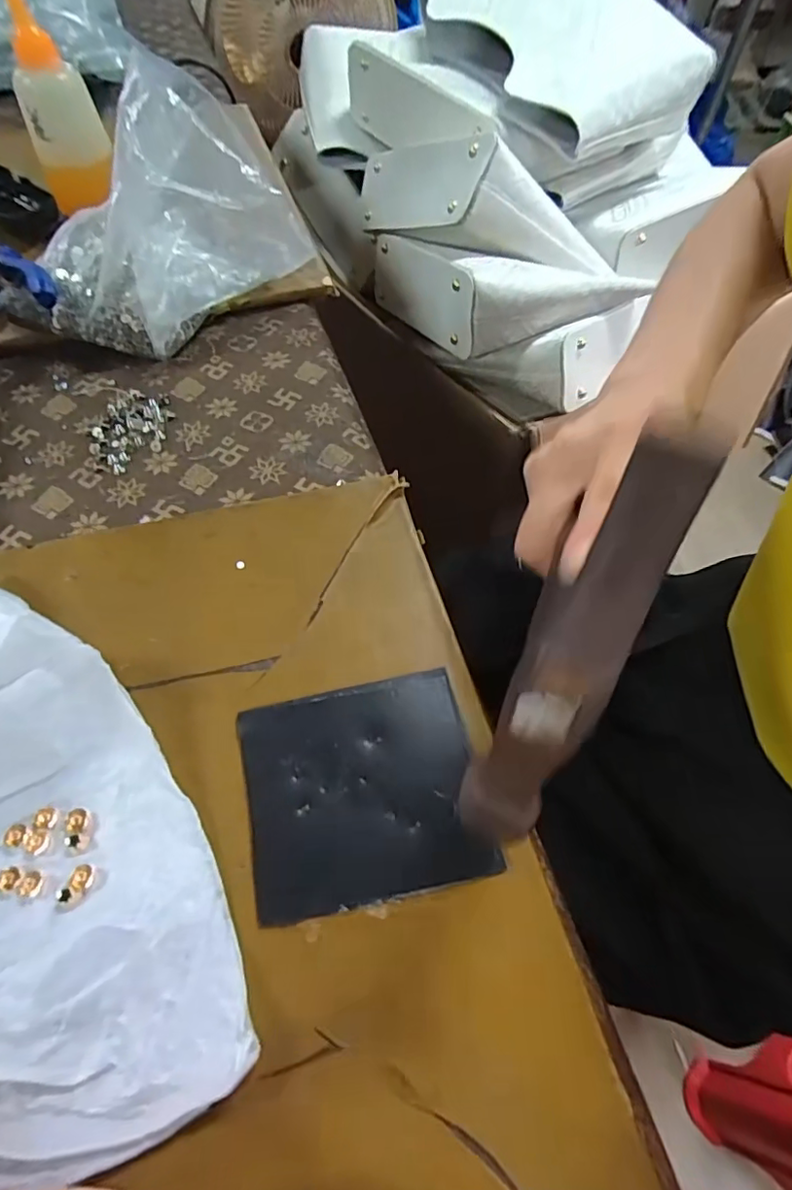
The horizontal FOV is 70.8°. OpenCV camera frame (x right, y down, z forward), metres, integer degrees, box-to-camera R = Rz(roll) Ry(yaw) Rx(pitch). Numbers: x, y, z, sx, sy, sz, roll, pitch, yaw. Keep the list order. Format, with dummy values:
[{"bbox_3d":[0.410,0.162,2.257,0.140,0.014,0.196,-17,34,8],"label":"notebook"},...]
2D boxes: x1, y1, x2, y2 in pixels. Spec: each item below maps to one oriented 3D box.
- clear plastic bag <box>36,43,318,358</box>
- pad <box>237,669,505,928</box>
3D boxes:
[{"bbox_3d":[-0.182,-0.290,0.426,0.205,0.126,0.141,-40,66,-20],"label":"clear plastic bag"},{"bbox_3d":[-0.016,0.090,0.264,0.105,0.004,0.098,-12,60,-6],"label":"pad"}]

